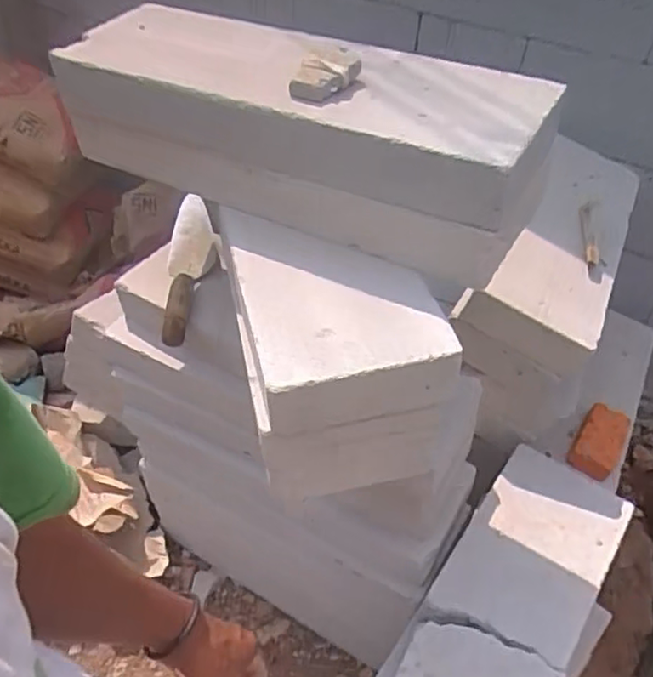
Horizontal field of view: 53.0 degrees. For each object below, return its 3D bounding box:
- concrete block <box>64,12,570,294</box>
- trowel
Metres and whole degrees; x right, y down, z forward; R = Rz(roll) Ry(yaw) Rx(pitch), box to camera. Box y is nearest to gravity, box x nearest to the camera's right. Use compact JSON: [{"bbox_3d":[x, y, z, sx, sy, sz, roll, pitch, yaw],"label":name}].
[{"bbox_3d":[-0.037,-0.251,0.799,0.577,0.190,0.172,22,43,16],"label":"concrete block"},{"bbox_3d":[-0.229,-0.113,1.046,0.078,0.082,0.262,0,53,2],"label":"trowel"}]

